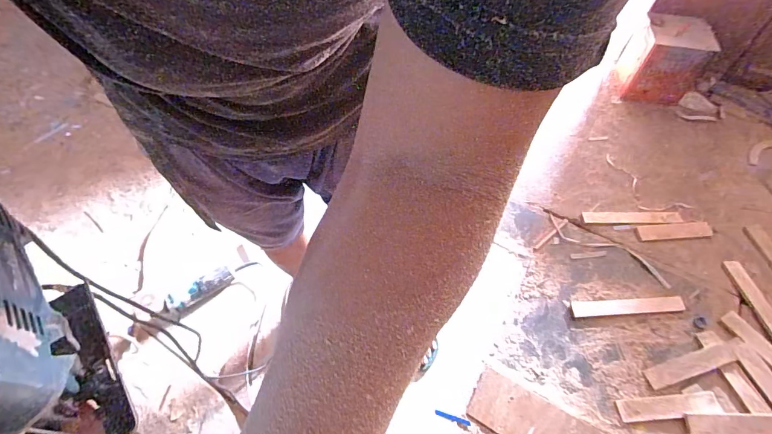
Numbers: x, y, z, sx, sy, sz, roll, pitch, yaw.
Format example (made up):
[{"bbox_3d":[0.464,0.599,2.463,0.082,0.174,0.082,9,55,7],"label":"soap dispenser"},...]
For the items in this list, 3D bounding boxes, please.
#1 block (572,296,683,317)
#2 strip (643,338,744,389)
[{"bbox_3d":[0.701,0.262,1.119,0.296,0.033,0.046,-8,56,16],"label":"block"},{"bbox_3d":[0.806,0.382,0.995,0.249,0.021,0.049,-30,60,13],"label":"strip"}]

